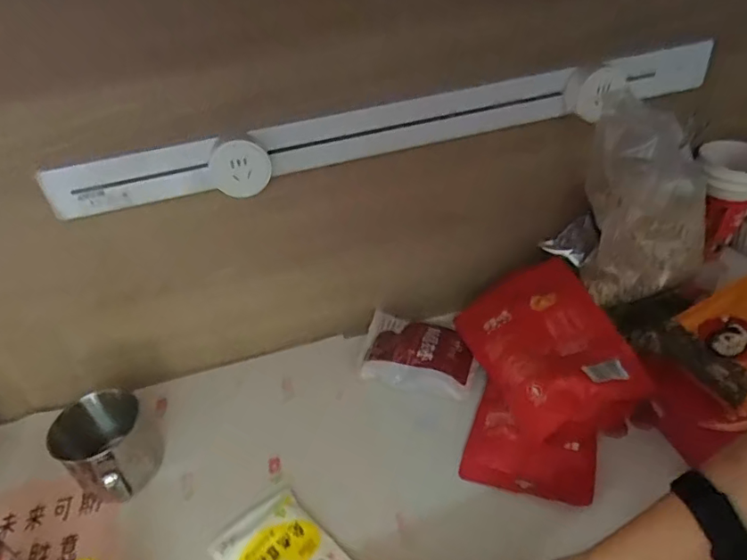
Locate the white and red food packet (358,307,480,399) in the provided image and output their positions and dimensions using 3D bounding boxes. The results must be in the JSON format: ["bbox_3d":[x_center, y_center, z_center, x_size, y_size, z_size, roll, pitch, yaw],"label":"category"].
[{"bbox_3d":[0.055,0.087,0.667,0.139,0.021,0.101,7,40,18],"label":"white and red food packet"}]

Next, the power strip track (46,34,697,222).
[{"bbox_3d":[0.032,-0.157,0.559,0.691,0.051,0.037,-14,38,-8],"label":"power strip track"}]

